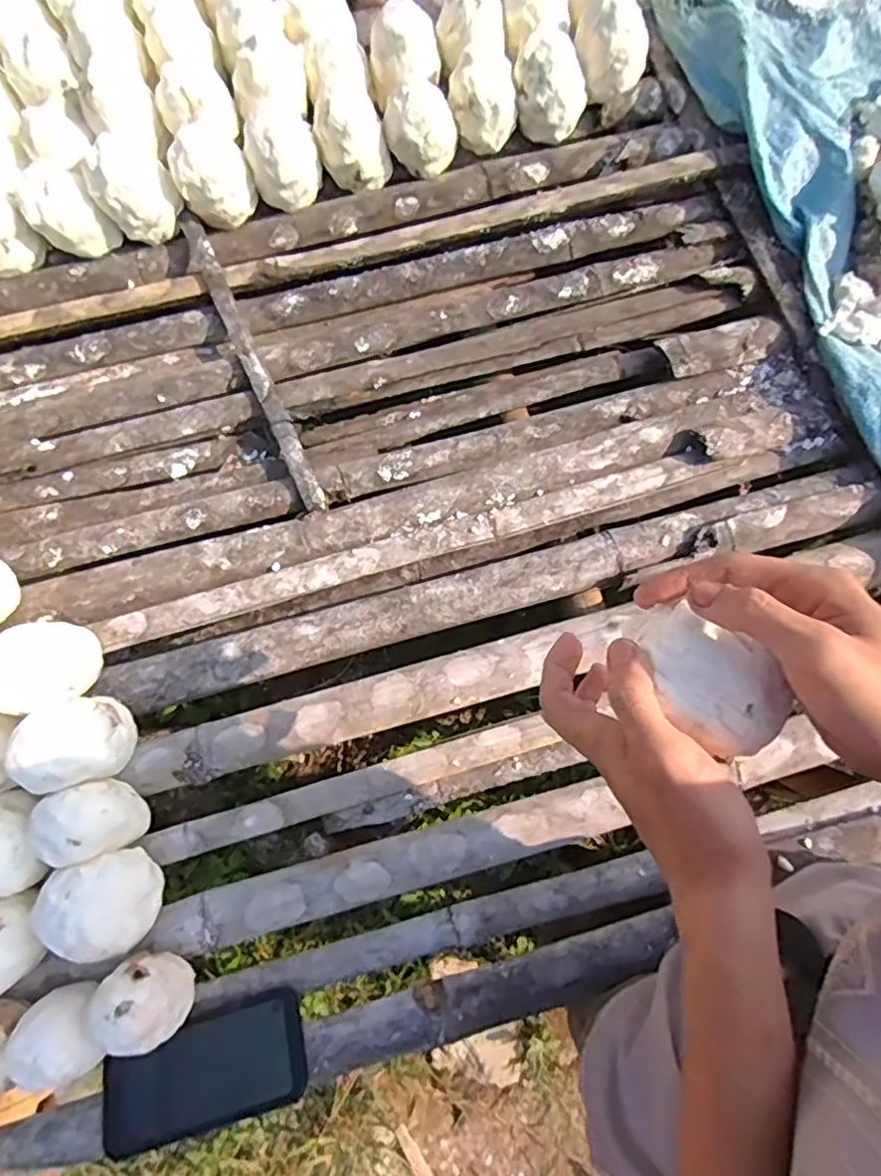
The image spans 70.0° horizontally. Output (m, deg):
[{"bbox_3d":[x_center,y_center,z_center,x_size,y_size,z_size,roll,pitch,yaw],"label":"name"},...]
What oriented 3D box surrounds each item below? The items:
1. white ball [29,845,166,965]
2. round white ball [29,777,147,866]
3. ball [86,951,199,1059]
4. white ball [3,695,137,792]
[{"bbox_3d":[-0.288,0.271,0.538,0.083,0.068,0.077,0,77,-1],"label":"white ball"},{"bbox_3d":[-0.305,0.204,0.551,0.063,0.071,0.060,0,77,-1],"label":"round white ball"},{"bbox_3d":[-0.241,0.340,0.518,0.061,0.071,0.059,0,77,-1],"label":"ball"},{"bbox_3d":[-0.321,0.133,0.549,0.072,0.071,0.074,0,77,-1],"label":"white ball"}]

